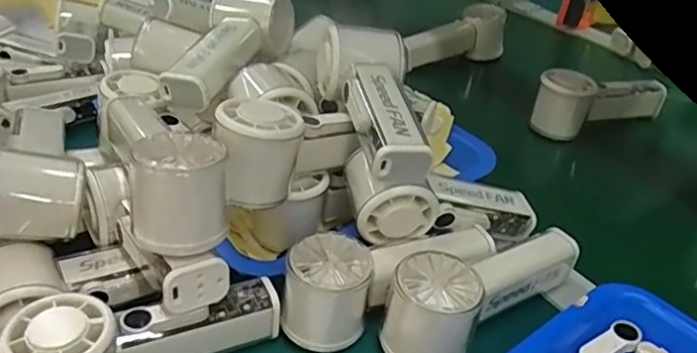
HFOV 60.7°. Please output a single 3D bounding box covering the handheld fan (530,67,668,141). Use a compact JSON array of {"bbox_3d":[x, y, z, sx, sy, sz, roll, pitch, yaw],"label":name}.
[{"bbox_3d":[0.270,-0.086,0.635,0.157,0.058,0.048,-15,39,-21],"label":"handheld fan"}]

